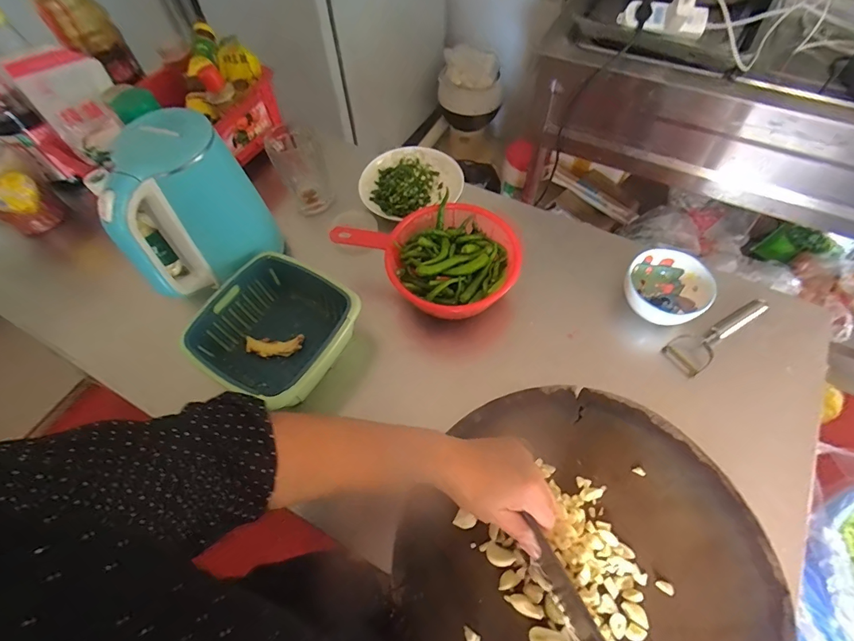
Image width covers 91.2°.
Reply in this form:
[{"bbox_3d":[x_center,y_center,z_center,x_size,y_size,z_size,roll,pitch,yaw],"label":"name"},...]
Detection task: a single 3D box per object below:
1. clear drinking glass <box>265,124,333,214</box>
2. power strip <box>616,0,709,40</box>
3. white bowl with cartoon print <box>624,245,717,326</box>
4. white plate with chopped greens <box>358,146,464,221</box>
[{"bbox_3d":[-0.219,-0.258,0.735,0.080,0.119,0.088,-24,62,-10],"label":"clear drinking glass"},{"bbox_3d":[0.509,-0.651,0.904,0.180,0.047,0.046,17,63,12],"label":"power strip"},{"bbox_3d":[0.348,-0.050,0.602,0.108,0.050,0.099,39,69,22],"label":"white bowl with cartoon print"},{"bbox_3d":[-0.029,-0.257,0.759,0.181,0.035,0.174,-1,60,2],"label":"white plate with chopped greens"}]

